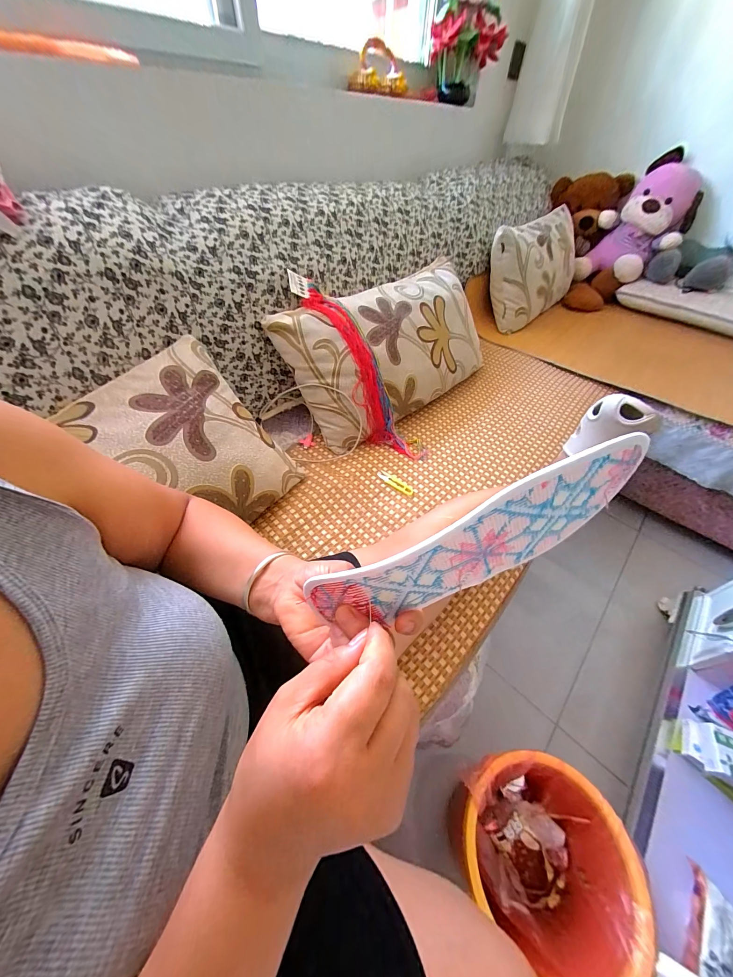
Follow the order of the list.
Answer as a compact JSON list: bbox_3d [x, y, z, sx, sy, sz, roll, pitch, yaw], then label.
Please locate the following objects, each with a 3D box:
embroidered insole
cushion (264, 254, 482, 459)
[{"bbox_3d":[0.066,0.034,0.209,0.234,0.076,0.020,-26,39,5],"label":"embroidered insole"},{"bbox_3d":[0.082,-0.384,0.847,0.611,0.130,0.349,-34,102,-24],"label":"cushion"}]

